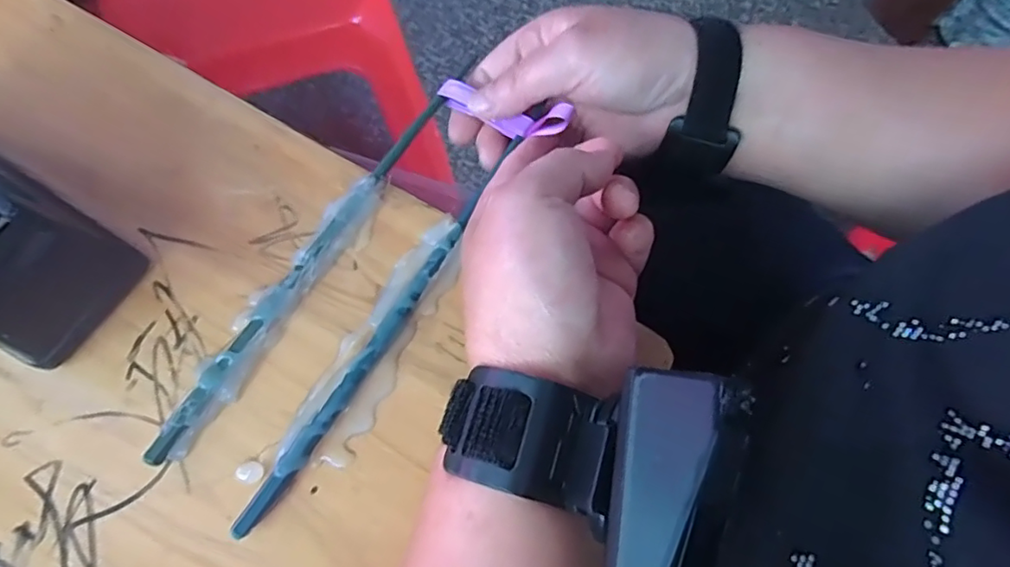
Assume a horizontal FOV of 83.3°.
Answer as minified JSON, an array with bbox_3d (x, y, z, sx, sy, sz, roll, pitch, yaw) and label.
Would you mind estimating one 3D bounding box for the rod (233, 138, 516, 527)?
[{"bbox_3d":[-0.047,0.013,0.249,0.009,0.006,0.205,30,72,8],"label":"rod"}]

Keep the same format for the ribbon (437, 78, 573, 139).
[{"bbox_3d":[-0.002,-0.086,0.280,0.069,0.018,0.011,24,75,16],"label":"ribbon"}]

